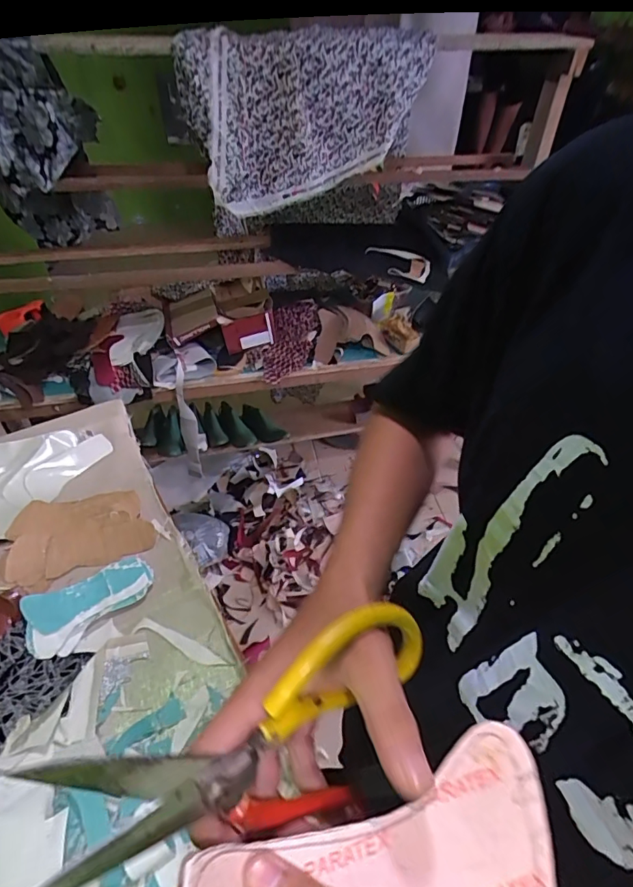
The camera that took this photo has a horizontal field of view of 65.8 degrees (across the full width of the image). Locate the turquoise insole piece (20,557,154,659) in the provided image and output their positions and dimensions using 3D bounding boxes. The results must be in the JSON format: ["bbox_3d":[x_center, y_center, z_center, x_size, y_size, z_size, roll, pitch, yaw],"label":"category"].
[{"bbox_3d":[-0.327,0.230,0.712,0.173,0.028,0.090,-25,50,-23],"label":"turquoise insole piece"}]

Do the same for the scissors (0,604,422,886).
[{"bbox_3d":[-0.024,0.147,0.231,0.197,0.103,0.051,-5,41,-35],"label":"scissors"}]

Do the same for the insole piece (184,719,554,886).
[{"bbox_3d":[0.027,0.171,0.192,0.141,0.036,0.064,-11,46,-14],"label":"insole piece"}]

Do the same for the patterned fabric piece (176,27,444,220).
[{"bbox_3d":[-0.014,-0.680,1.042,0.536,0.301,0.103,-20,48,-19],"label":"patterned fabric piece"}]

